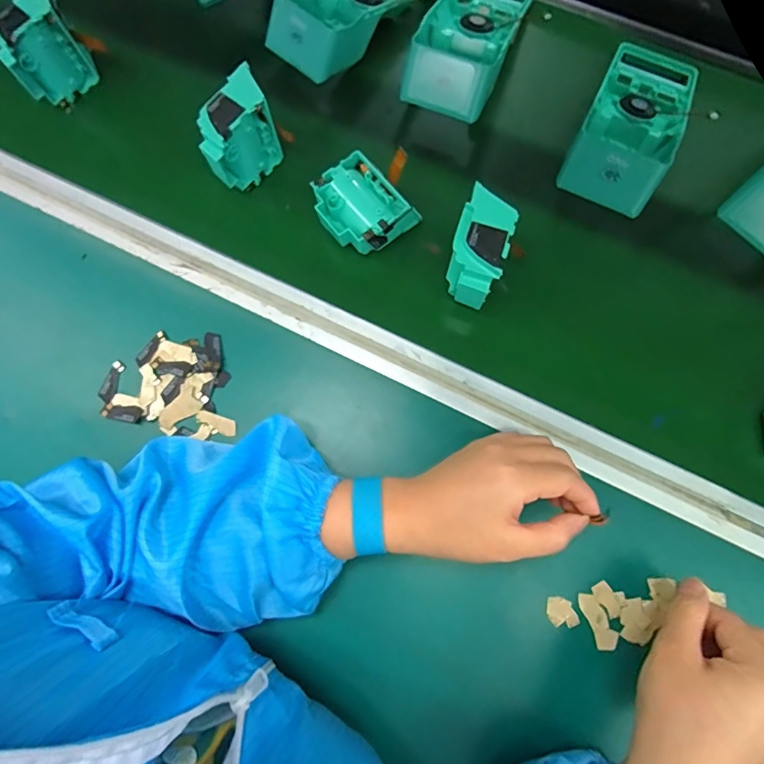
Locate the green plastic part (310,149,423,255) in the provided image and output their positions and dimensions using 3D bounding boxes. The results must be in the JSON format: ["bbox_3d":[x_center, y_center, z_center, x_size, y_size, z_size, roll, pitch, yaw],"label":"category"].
[{"bbox_3d":[-0.016,-0.155,0.416,0.076,0.044,0.075,-41,80,-6],"label":"green plastic part"}]

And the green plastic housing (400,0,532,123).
[{"bbox_3d":[0.086,-0.340,0.447,0.087,0.058,0.188,19,80,5],"label":"green plastic housing"}]

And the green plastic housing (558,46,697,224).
[{"bbox_3d":[0.234,-0.243,0.420,0.081,0.046,0.191,26,78,8],"label":"green plastic housing"}]

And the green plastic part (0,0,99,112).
[{"bbox_3d":[-0.319,-0.315,0.440,0.034,0.081,0.075,39,80,10],"label":"green plastic part"}]

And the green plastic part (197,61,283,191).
[{"bbox_3d":[-0.126,-0.218,0.413,0.037,0.074,0.076,37,82,8],"label":"green plastic part"}]

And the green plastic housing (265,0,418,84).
[{"bbox_3d":[-0.029,-0.380,0.463,0.091,0.054,0.190,40,81,10],"label":"green plastic housing"}]

